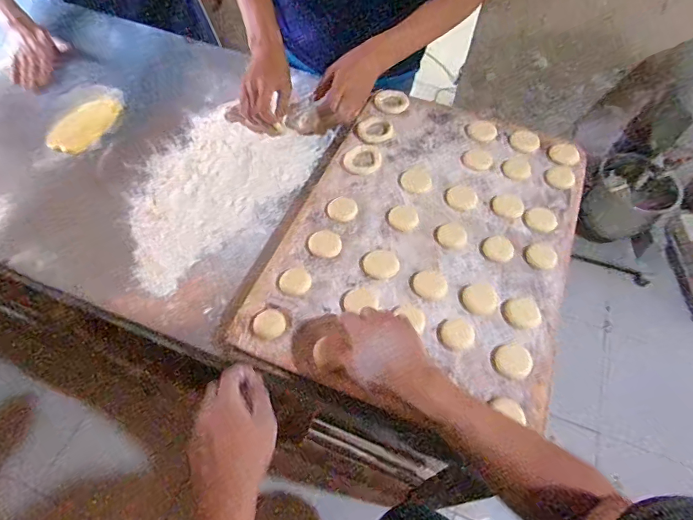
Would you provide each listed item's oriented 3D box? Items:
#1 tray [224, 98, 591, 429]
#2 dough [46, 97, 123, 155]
[{"bbox_3d":[0.146,-0.050,0.708,0.437,0.024,0.589,22,59,11],"label":"tray"},{"bbox_3d":[-0.502,-0.262,0.838,0.084,0.015,0.150,22,60,11],"label":"dough"}]

